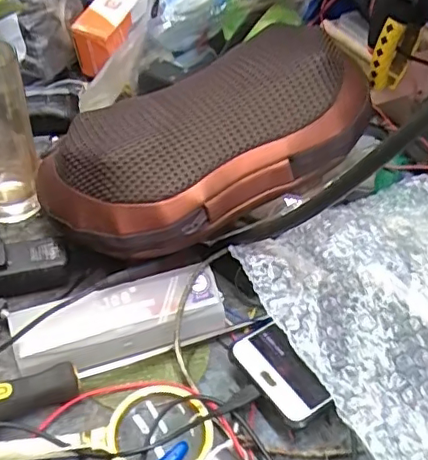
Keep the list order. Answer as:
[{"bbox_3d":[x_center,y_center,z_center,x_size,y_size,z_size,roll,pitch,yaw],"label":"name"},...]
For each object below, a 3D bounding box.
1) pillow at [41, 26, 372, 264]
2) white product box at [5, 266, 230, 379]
[{"bbox_3d":[-0.007,-0.068,0.449,0.257,0.085,0.114,-27,50,-7],"label":"pillow"},{"bbox_3d":[-0.069,0.069,0.427,0.153,0.034,0.052,-10,46,-14],"label":"white product box"}]

